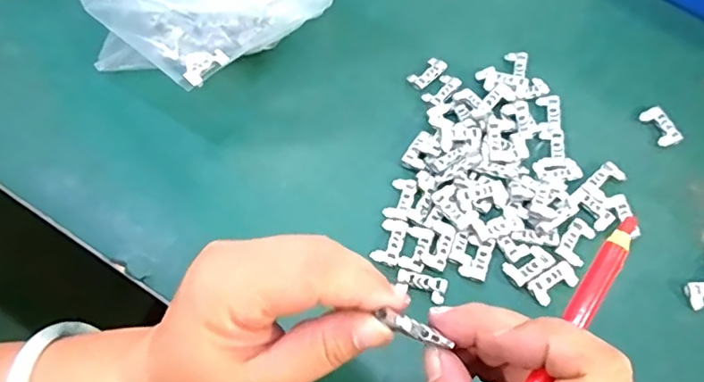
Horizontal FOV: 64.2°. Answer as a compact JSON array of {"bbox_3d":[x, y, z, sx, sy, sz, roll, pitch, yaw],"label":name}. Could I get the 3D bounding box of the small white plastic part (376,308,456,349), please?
[{"bbox_3d":[0.024,0.053,0.216,0.029,0.007,0.006,25,62,-16],"label":"small white plastic part"}]

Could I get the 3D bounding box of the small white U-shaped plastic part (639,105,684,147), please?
[{"bbox_3d":[0.221,-0.046,0.400,0.017,0.007,0.031,-18,64,-9],"label":"small white U-shaped plastic part"}]

